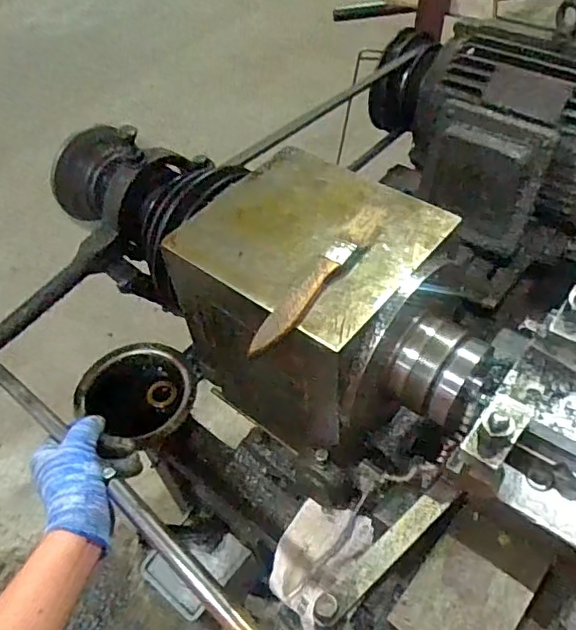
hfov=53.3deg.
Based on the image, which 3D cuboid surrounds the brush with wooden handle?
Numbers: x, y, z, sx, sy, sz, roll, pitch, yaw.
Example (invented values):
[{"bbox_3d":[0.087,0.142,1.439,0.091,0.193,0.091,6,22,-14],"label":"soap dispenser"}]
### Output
[{"bbox_3d":[0.024,-0.029,0.395,0.022,0.009,0.156,26,56,25],"label":"brush with wooden handle"}]

